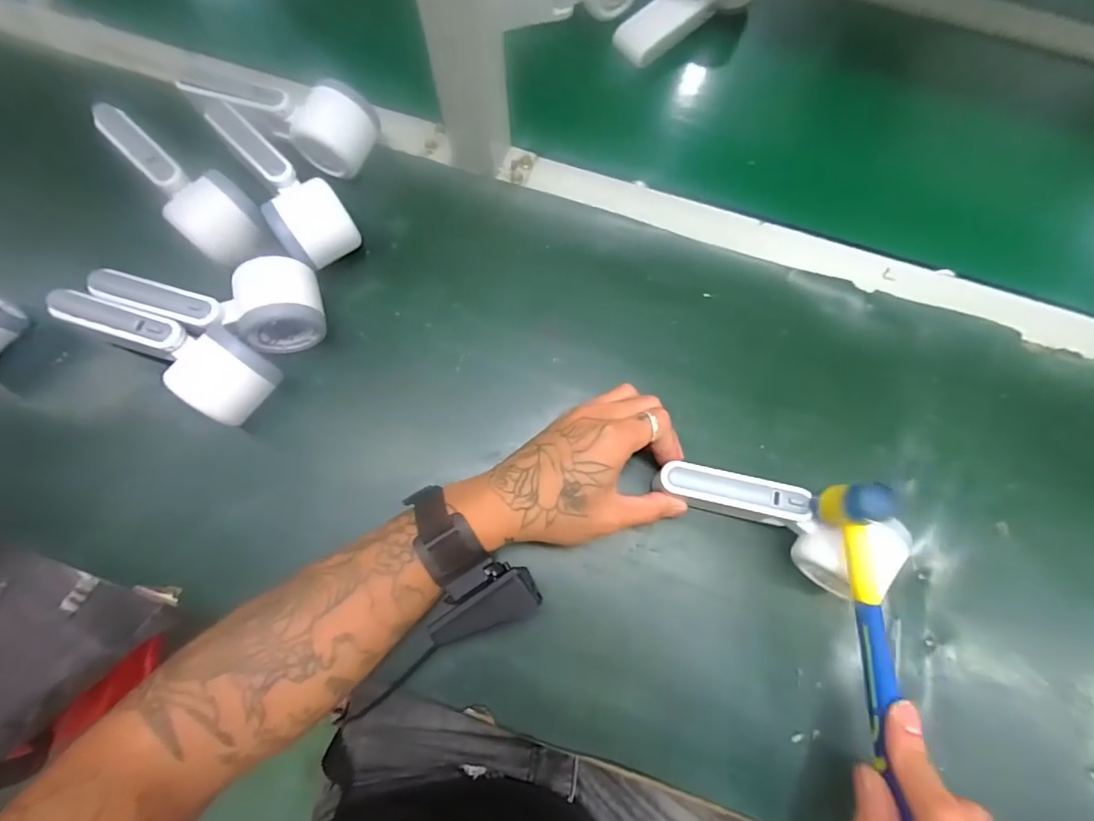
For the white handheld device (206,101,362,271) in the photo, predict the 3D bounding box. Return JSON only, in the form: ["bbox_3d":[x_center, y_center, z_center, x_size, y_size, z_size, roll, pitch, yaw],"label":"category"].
[{"bbox_3d":[-0.212,-0.182,0.416,0.056,0.061,0.163,-35,78,-10],"label":"white handheld device"}]

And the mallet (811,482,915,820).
[{"bbox_3d":[0.181,0.138,0.291,0.019,0.061,0.188,0,77,-2],"label":"mallet"}]

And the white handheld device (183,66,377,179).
[{"bbox_3d":[-0.219,-0.254,0.425,0.151,0.049,0.065,23,75,4],"label":"white handheld device"}]

